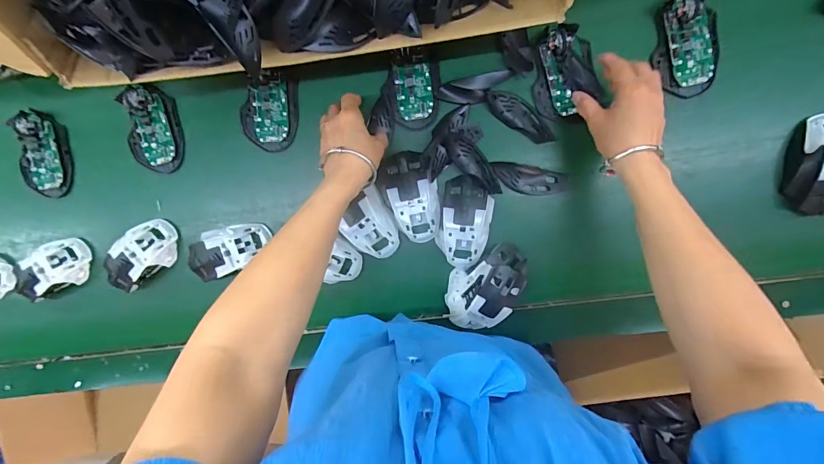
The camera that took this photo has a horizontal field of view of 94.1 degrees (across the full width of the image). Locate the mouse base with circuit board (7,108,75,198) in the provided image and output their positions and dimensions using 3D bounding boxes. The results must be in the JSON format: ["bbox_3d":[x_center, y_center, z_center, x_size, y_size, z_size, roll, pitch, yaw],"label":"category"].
[{"bbox_3d":[-0.507,-0.106,0.525,0.062,0.022,0.112,-2,97,4],"label":"mouse base with circuit board"}]

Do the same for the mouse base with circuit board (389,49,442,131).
[{"bbox_3d":[0.002,-0.185,0.490,0.064,0.014,0.098,0,97,4],"label":"mouse base with circuit board"}]

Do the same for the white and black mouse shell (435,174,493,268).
[{"bbox_3d":[0.068,-0.010,0.494,0.063,0.028,0.118,10,98,2],"label":"white and black mouse shell"}]

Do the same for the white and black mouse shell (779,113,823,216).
[{"bbox_3d":[0.497,-0.080,0.459,0.067,0.040,0.117,-3,97,4],"label":"white and black mouse shell"}]

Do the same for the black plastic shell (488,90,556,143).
[{"bbox_3d":[0.137,-0.144,0.479,0.095,0.011,0.035,29,98,0],"label":"black plastic shell"}]

